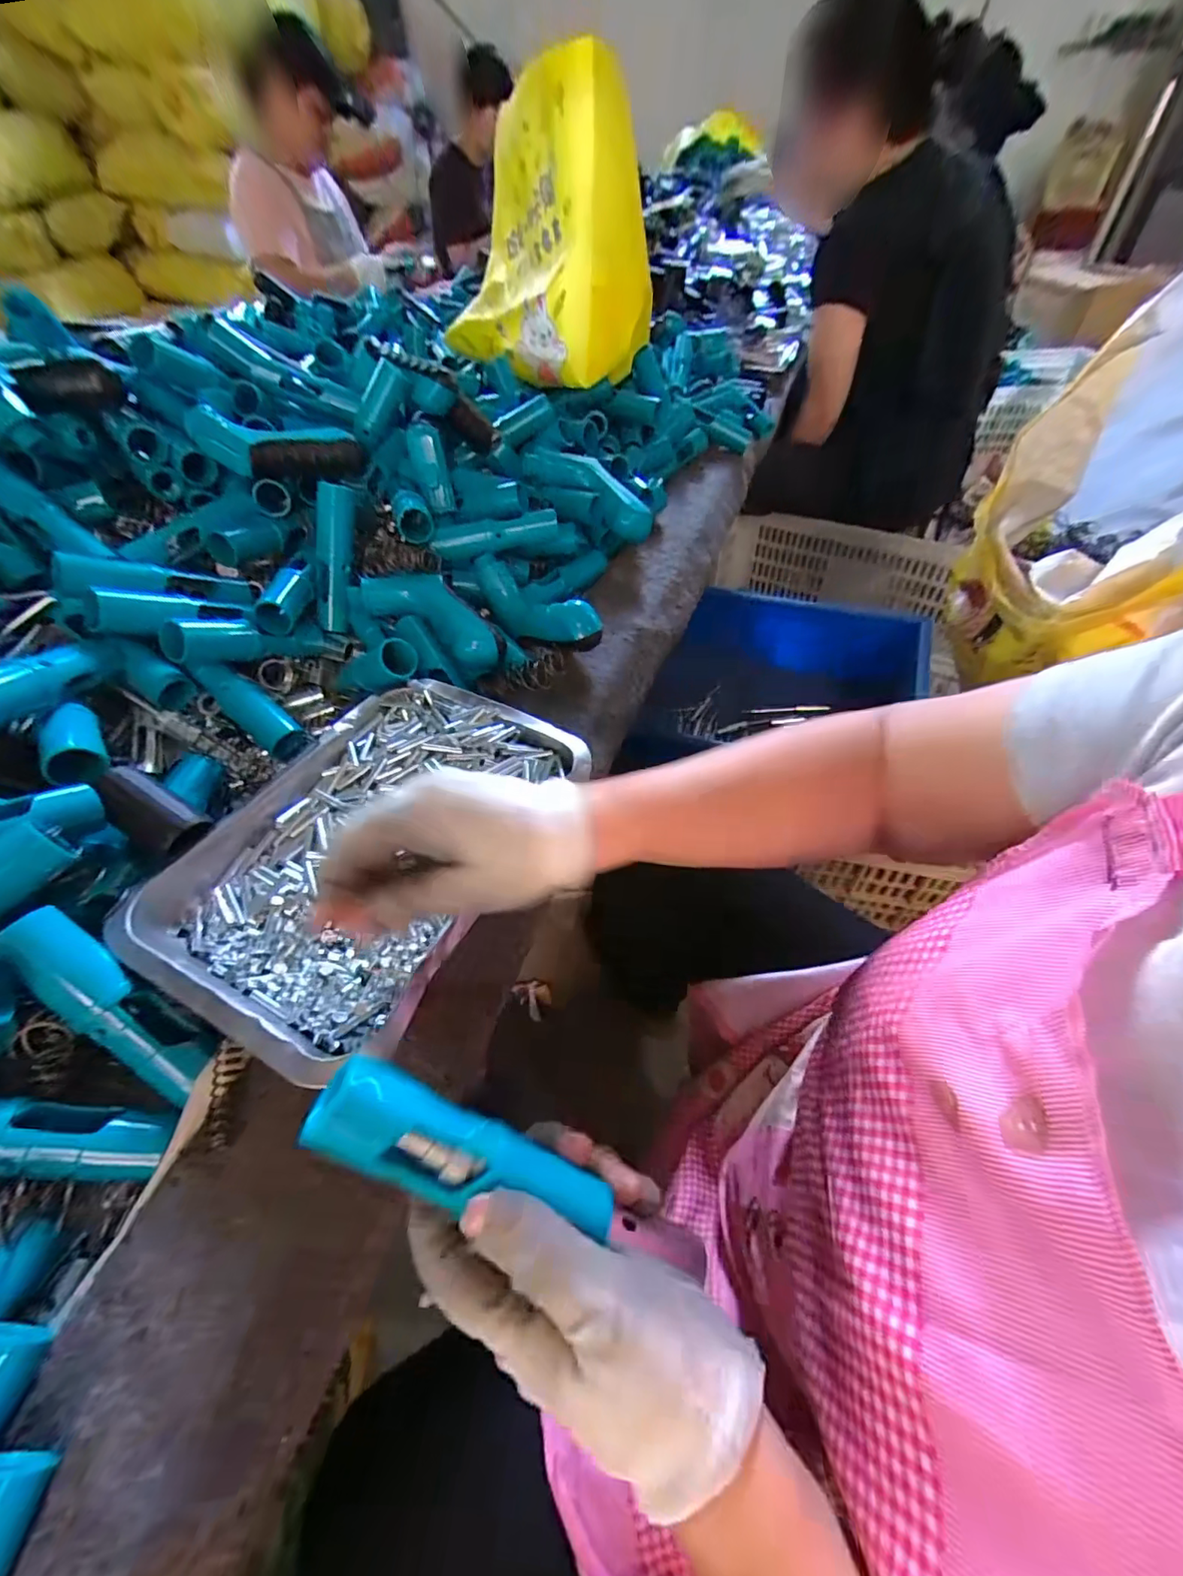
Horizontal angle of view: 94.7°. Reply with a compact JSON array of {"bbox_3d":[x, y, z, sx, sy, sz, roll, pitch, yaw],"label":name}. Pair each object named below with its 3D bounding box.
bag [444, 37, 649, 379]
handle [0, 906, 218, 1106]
[{"bbox_3d":[-0.059,-0.643,0.644,0.255,0.237,0.275,0,50,3],"label":"bag"},{"bbox_3d":[-0.237,0.107,0.269,0.111,0.021,0.029,48,59,-9],"label":"handle"}]

